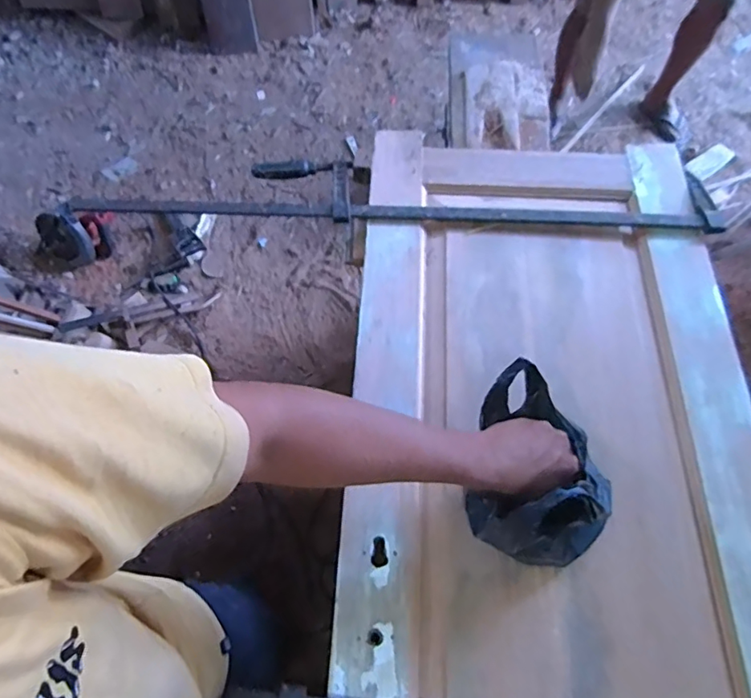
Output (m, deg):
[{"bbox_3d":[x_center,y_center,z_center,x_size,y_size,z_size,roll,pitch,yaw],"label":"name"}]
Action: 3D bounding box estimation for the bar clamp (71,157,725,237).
[{"bbox_3d":[0.033,-0.276,0.927,1.062,0.040,0.159,3,62,3],"label":"bar clamp"}]

